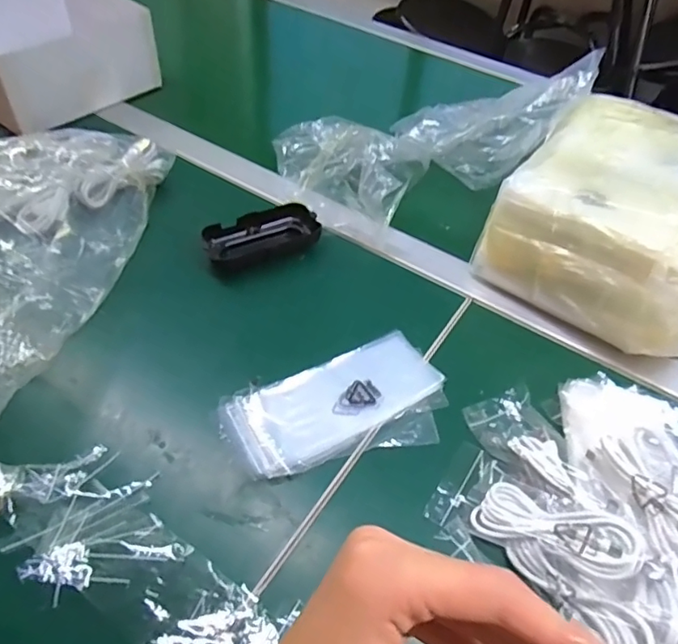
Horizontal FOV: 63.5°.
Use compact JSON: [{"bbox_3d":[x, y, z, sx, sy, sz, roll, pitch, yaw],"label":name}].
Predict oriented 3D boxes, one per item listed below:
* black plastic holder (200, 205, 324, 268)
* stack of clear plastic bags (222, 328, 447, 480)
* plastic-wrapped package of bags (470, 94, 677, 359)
[{"bbox_3d":[-0.075,-0.083,0.530,0.106,0.020,0.051,-22,53,-20],"label":"black plastic holder"},{"bbox_3d":[0.001,0.067,0.422,0.171,0.010,0.095,-20,53,-19],"label":"stack of clear plastic bags"},{"bbox_3d":[0.281,-0.091,0.496,0.233,0.121,0.222,34,56,24],"label":"plastic-wrapped package of bags"}]

